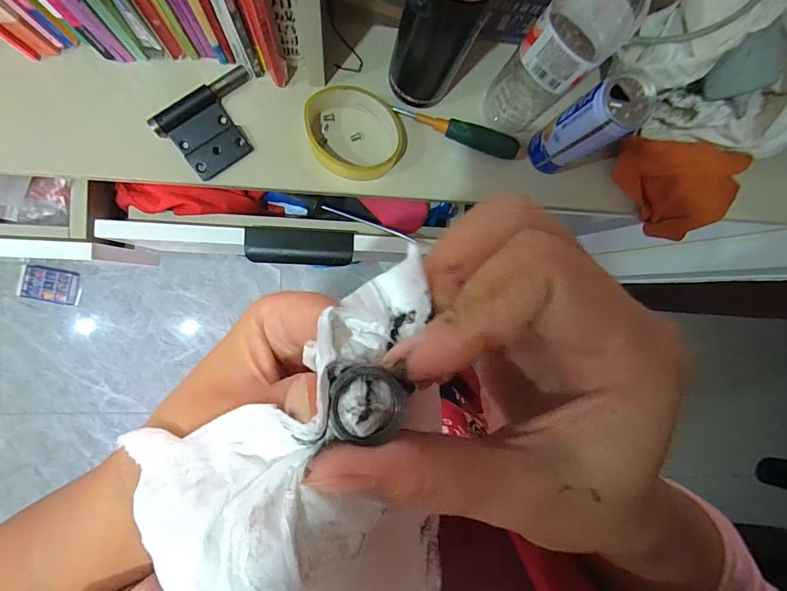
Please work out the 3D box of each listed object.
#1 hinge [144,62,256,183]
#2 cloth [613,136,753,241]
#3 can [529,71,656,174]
[{"bbox_3d":[-0.180,-0.177,0.418,0.106,0.015,0.076,-37,95,-6],"label":"hinge"},{"bbox_3d":[0.340,-0.124,0.482,0.173,0.025,0.110,6,113,-15],"label":"cloth"},{"bbox_3d":[0.190,-0.165,0.405,0.045,0.130,0.048,0,91,-8],"label":"can"}]

